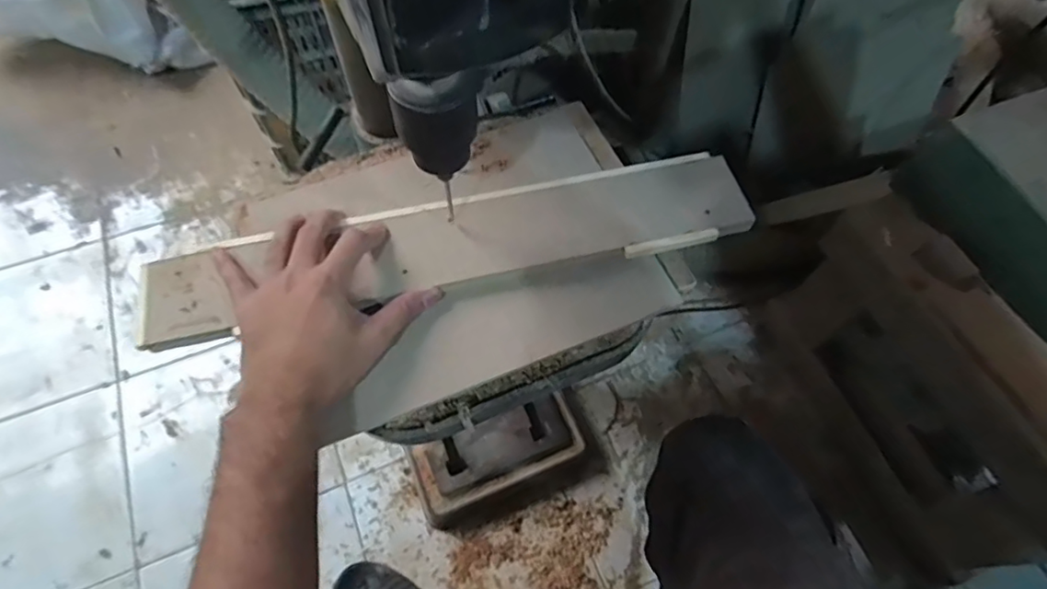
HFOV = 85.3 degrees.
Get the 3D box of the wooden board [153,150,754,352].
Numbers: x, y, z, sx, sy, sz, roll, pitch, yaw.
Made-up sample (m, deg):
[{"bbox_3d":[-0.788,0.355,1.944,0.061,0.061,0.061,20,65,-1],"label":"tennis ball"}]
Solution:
[{"bbox_3d":[-0.045,-0.036,0.424,0.443,0.021,0.067,-13,62,-8],"label":"wooden board"}]

